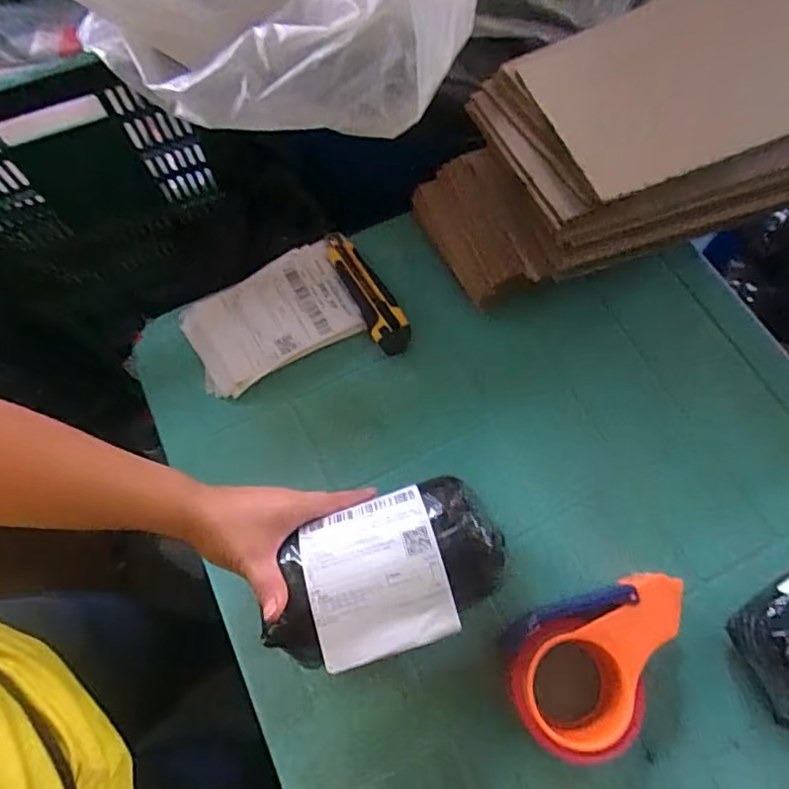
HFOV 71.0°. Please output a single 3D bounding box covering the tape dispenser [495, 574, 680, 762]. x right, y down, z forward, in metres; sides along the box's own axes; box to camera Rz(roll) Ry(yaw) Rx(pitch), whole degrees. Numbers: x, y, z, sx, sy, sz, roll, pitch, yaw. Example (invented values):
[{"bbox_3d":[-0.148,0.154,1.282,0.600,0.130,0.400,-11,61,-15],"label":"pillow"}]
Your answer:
[{"bbox_3d":[0.161,0.217,0.442,0.148,0.062,0.104,-17,68,-5],"label":"tape dispenser"}]

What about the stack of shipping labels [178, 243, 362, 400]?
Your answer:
[{"bbox_3d":[-0.130,-0.081,0.579,0.169,0.012,0.115,-28,69,-9],"label":"stack of shipping labels"}]

